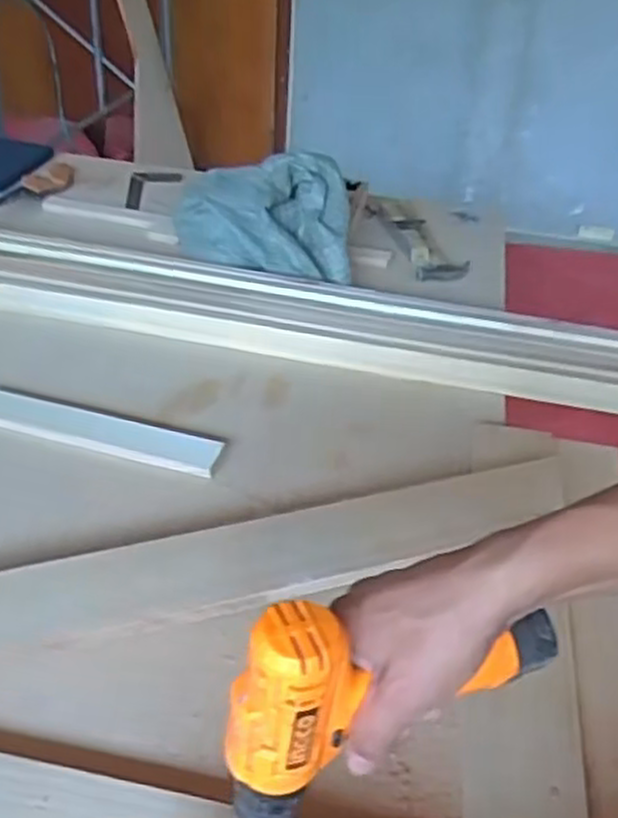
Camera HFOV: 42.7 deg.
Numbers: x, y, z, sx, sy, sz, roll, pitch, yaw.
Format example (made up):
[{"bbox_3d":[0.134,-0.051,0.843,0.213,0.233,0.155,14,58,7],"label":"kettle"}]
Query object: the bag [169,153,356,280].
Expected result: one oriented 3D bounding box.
[{"bbox_3d":[-0.078,-0.330,1.332,0.293,0.154,0.197,0,38,-6],"label":"bag"}]

